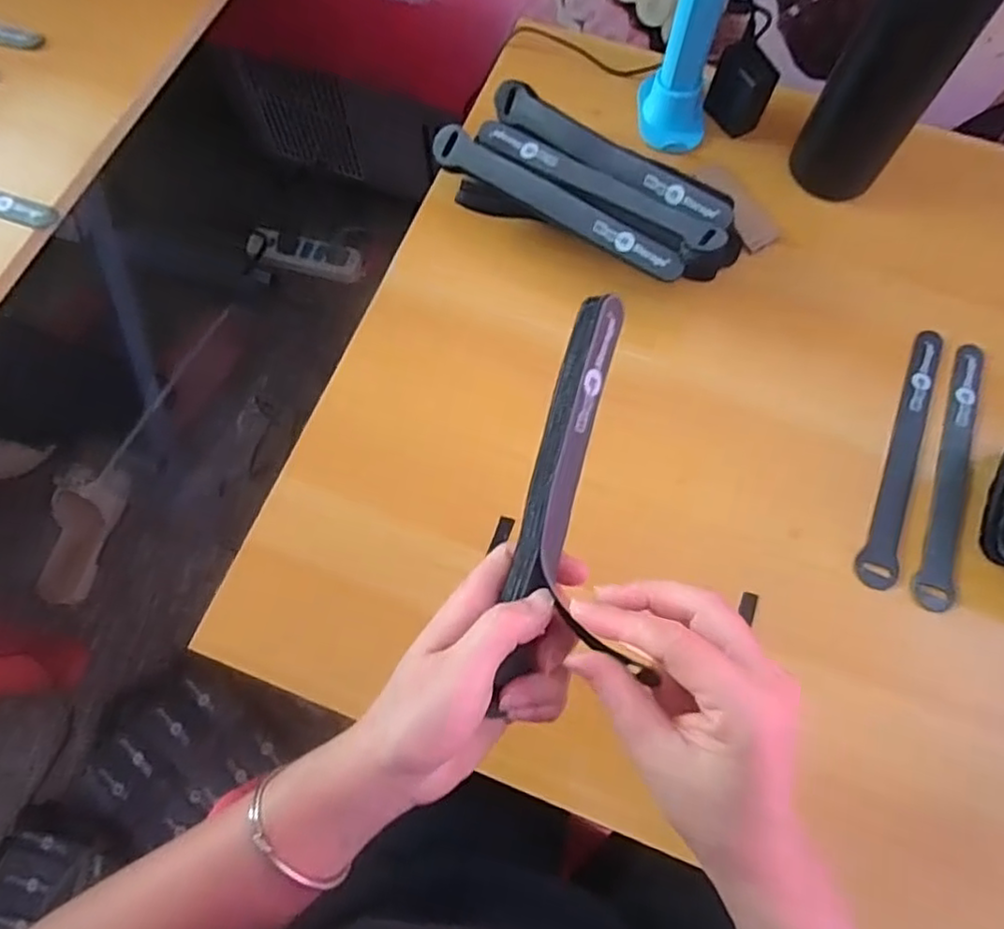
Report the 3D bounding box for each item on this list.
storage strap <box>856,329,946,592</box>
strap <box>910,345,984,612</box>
[{"bbox_3d":[0.268,-0.008,0.430,0.022,0.005,0.195,22,69,13],"label":"storage strap"},{"bbox_3d":[0.304,0.002,0.436,0.022,0.005,0.200,21,69,11],"label":"strap"}]

